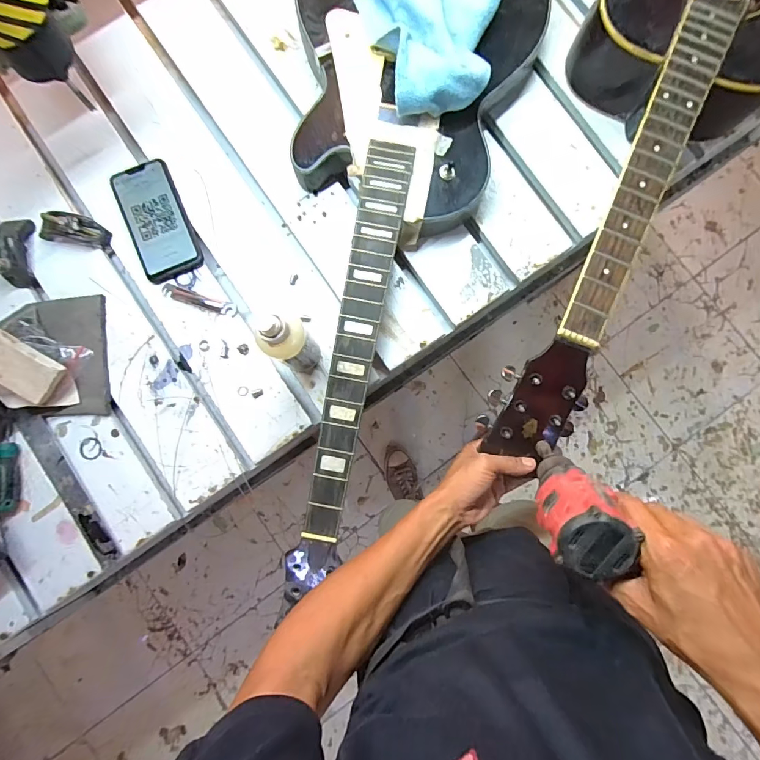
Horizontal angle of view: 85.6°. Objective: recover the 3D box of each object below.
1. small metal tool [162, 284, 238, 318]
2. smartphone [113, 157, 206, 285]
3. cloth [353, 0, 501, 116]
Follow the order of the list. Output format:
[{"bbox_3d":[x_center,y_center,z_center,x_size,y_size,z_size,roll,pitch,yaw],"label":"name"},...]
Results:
[{"bbox_3d":[-0.236,-0.104,0.533,0.098,0.006,0.018,17,85,1],"label":"small metal tool"},{"bbox_3d":[-0.292,-0.209,0.539,0.074,0.014,0.156,-23,85,-3],"label":"smartphone"},{"bbox_3d":[0.084,-0.417,0.478,0.186,0.045,0.193,-16,85,-1],"label":"cloth"}]

